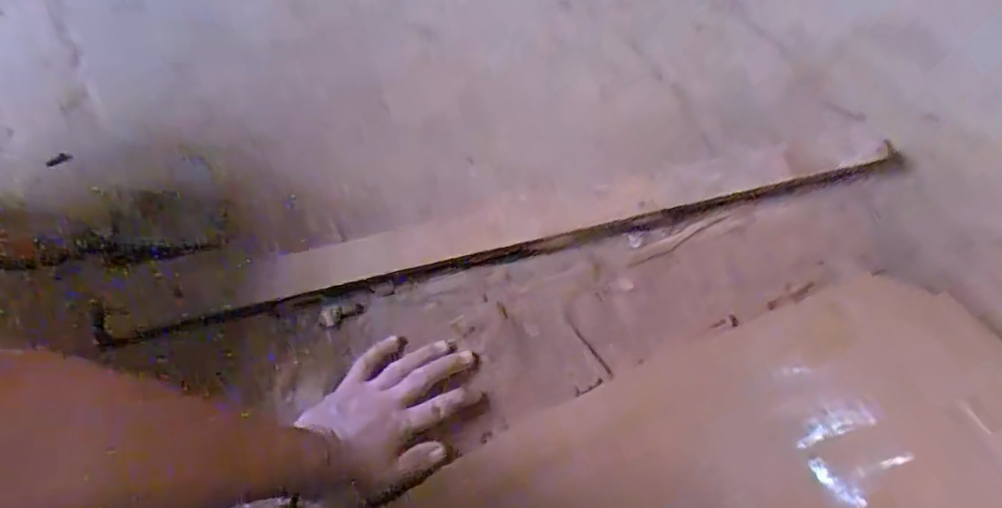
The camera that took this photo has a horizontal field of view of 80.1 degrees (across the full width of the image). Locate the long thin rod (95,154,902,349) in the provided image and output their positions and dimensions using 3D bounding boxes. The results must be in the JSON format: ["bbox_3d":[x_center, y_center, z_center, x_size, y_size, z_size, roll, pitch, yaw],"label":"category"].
[{"bbox_3d":[0.015,-0.005,0.618,0.844,0.027,0.025,-12,59,-4],"label":"long thin rod"}]

